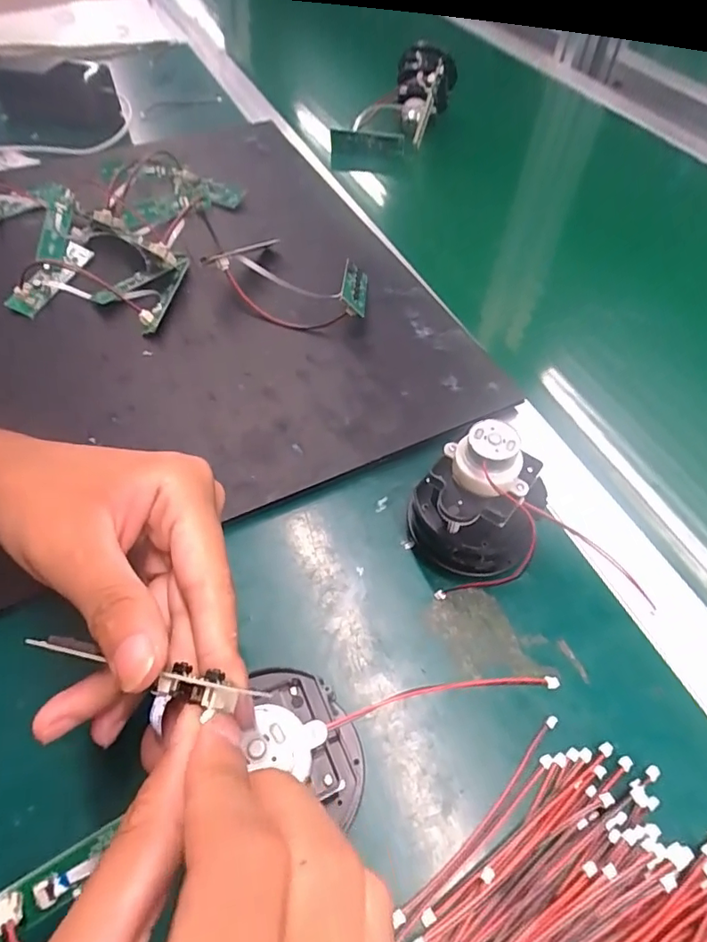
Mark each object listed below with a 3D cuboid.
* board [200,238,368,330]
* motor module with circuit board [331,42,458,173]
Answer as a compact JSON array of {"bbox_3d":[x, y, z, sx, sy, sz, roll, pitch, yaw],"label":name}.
[{"bbox_3d":[-0.041,-0.150,0.401,0.125,0.035,0.074,27,60,16],"label":"board"},{"bbox_3d":[0.044,-0.390,0.575,0.168,0.058,0.068,-46,66,-3],"label":"motor module with circuit board"}]

